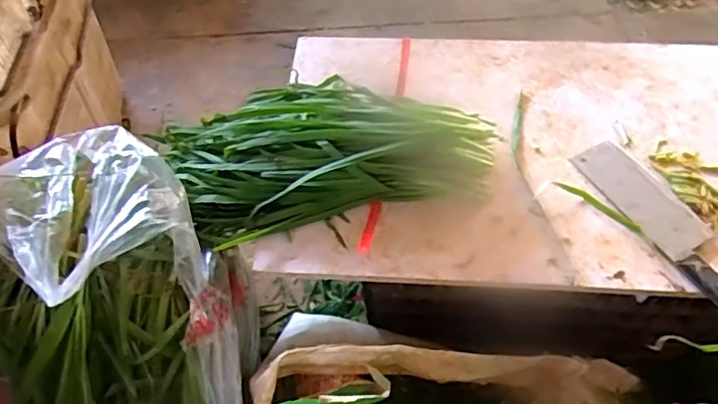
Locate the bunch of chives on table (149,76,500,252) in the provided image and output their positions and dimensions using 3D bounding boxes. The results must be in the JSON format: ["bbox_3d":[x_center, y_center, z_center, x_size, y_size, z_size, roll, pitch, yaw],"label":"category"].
[{"bbox_3d":[-0.051,-0.094,0.719,0.399,0.082,0.246,-10,57,-4],"label":"bunch of chives on table"}]

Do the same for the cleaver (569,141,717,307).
[{"bbox_3d":[0.356,0.021,0.658,0.071,0.021,0.259,-24,59,-13],"label":"cleaver"}]

